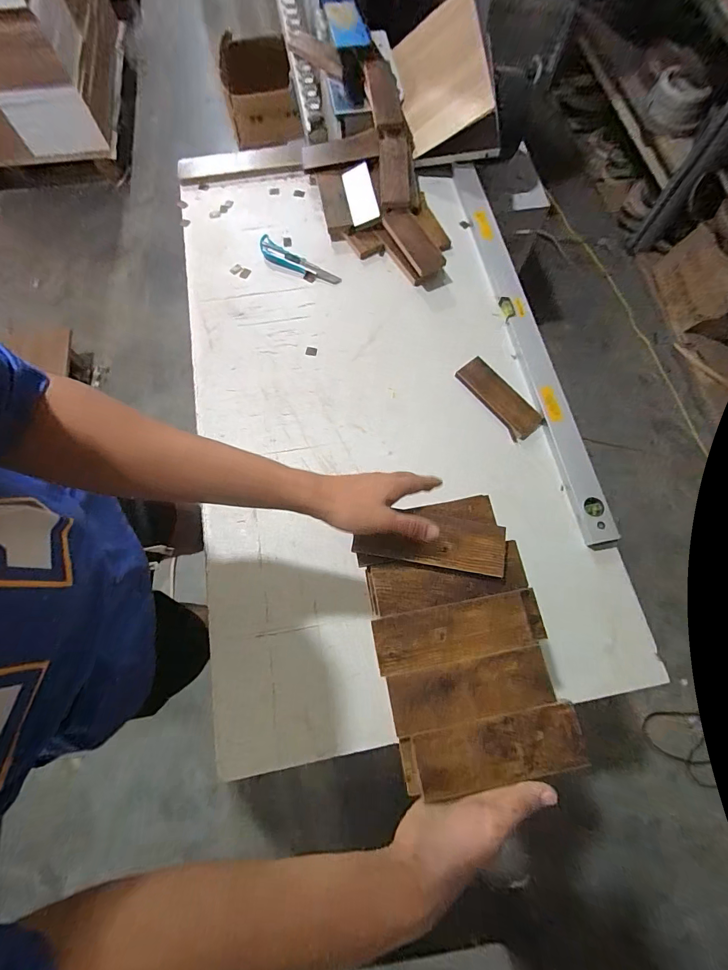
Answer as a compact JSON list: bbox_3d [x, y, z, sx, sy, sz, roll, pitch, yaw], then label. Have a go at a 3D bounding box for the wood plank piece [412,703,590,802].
[{"bbox_3d":[0.140,0.275,0.395,0.169,0.015,0.060,-11,74,-1],"label":"wood plank piece"}]

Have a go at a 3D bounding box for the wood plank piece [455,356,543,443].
[{"bbox_3d":[0.260,-0.169,0.738,0.065,0.011,0.182,-37,76,-11],"label":"wood plank piece"}]

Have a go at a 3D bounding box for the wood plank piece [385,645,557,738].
[{"bbox_3d":[0.116,0.222,0.413,0.172,0.010,0.057,-10,74,-3],"label":"wood plank piece"}]

